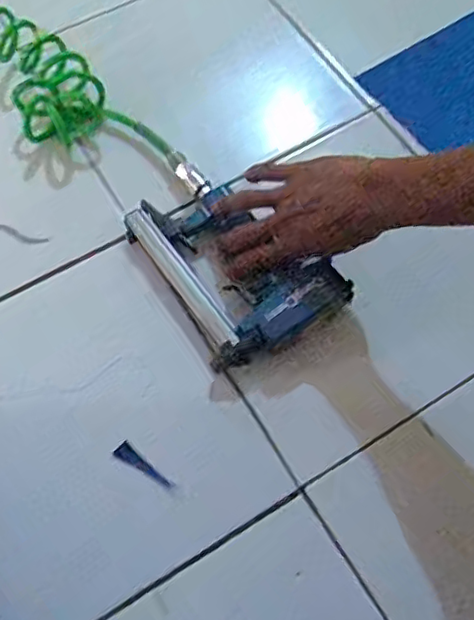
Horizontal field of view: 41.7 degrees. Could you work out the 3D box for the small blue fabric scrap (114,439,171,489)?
[{"bbox_3d":[-0.081,0.136,0.535,0.056,0.004,0.015,39,72,15],"label":"small blue fabric scrap"}]

